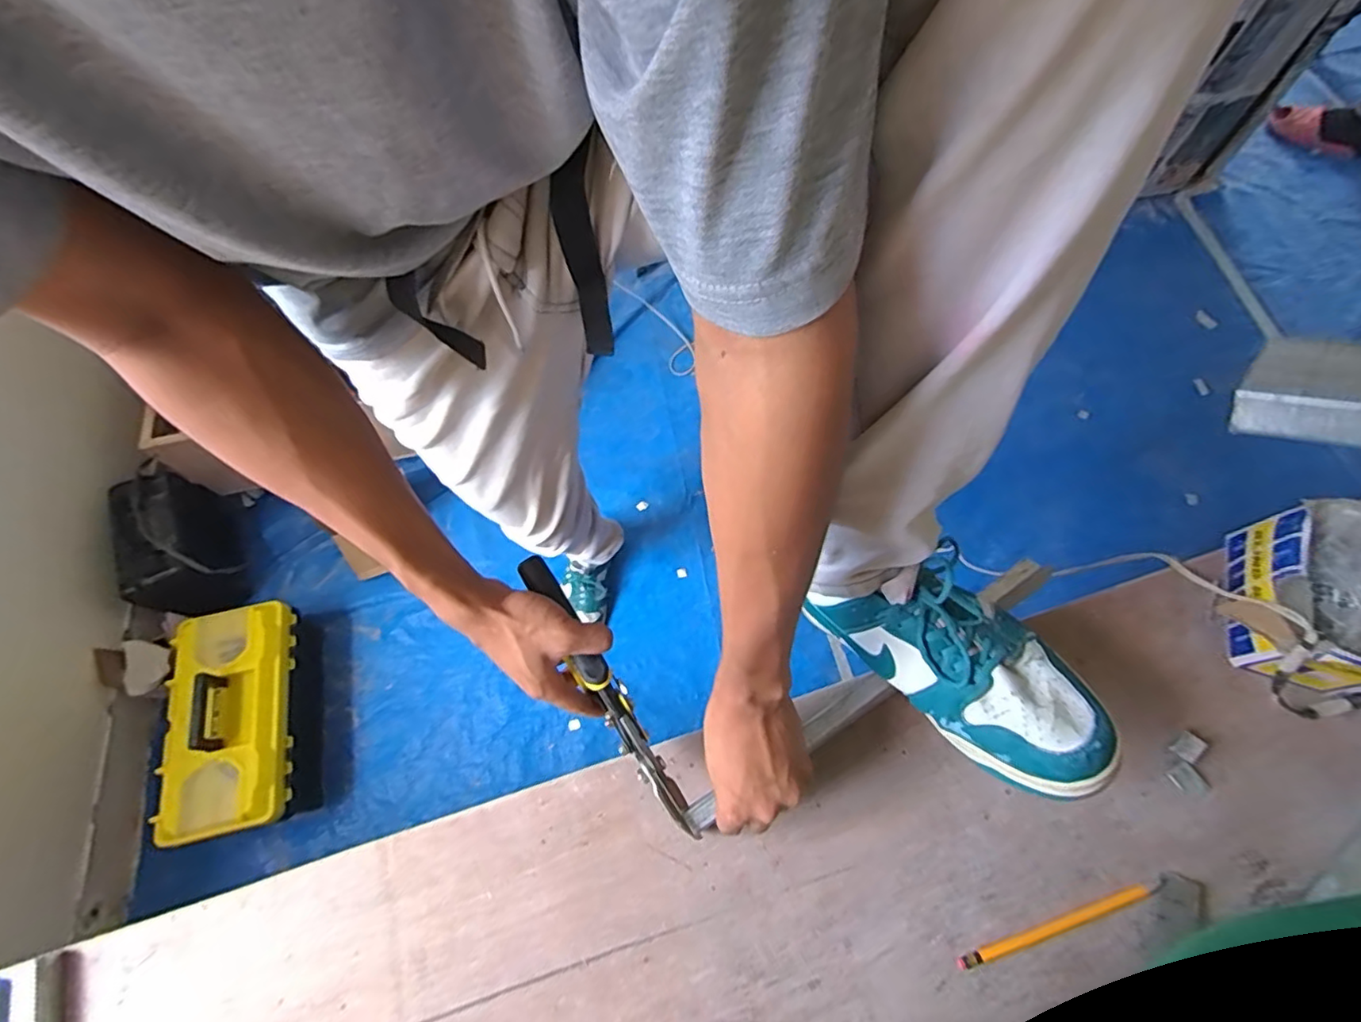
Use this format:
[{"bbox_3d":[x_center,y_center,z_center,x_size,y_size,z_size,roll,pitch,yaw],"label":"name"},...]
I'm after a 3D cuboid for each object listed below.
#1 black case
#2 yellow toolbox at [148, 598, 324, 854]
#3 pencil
[{"bbox_3d":[-1.062,0.078,1.259,0.123,0.228,0.343,-23,68,-6],"label":"black case"},{"bbox_3d":[-0.838,0.408,1.154,0.199,0.218,0.399,-15,67,-3],"label":"yellow toolbox"},{"bbox_3d":[0.295,0.322,0.456,0.170,0.005,0.012,-18,67,-4],"label":"pencil"}]

